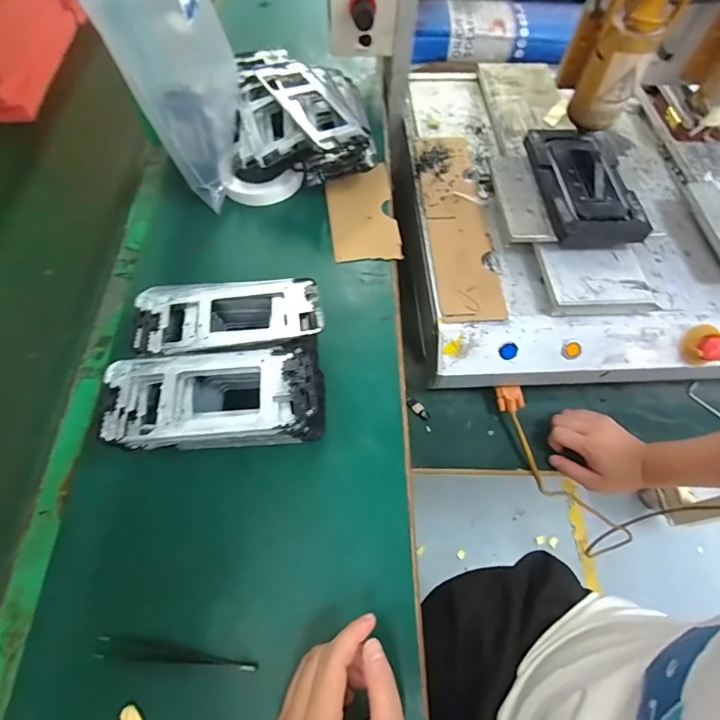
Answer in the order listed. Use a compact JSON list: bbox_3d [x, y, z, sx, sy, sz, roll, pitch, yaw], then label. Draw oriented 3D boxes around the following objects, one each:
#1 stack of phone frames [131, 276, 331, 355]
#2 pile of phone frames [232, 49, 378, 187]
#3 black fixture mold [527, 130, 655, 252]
[{"bbox_3d":[-0.122,-0.030,0.430,0.167,0.082,0.087,-6,61,-6],"label":"stack of phone frames"},{"bbox_3d":[-0.072,-0.309,0.549,0.178,0.078,0.180,0,61,-2],"label":"pile of phone frames"},{"bbox_3d":[0.289,-0.236,0.568,0.109,0.053,0.192,-5,61,-5],"label":"black fixture mold"}]

